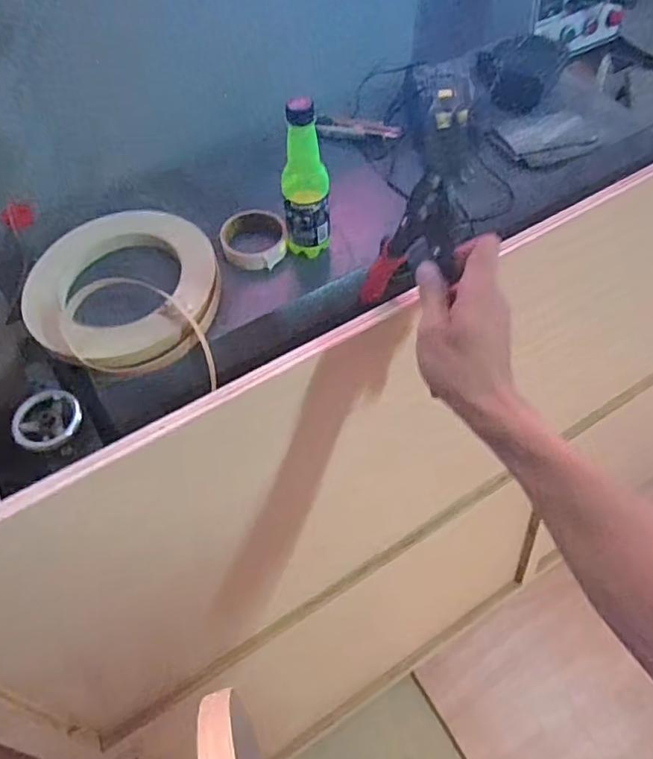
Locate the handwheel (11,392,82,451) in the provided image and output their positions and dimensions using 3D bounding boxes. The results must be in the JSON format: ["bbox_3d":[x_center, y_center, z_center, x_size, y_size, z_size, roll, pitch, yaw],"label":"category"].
[{"bbox_3d":[-0.301,0.042,0.615,0.061,0.021,0.070,40,67,23],"label":"handwheel"}]

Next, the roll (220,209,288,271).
[{"bbox_3d":[-0.093,-0.183,0.747,0.083,0.031,0.100,-9,58,-3],"label":"roll"}]

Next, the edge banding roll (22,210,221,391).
[{"bbox_3d":[-0.243,-0.117,0.685,0.222,0.051,0.226,-1,58,2],"label":"edge banding roll"}]

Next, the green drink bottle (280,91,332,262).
[{"bbox_3d":[-0.024,-0.227,0.676,0.053,0.188,0.050,0,58,2],"label":"green drink bottle"}]

